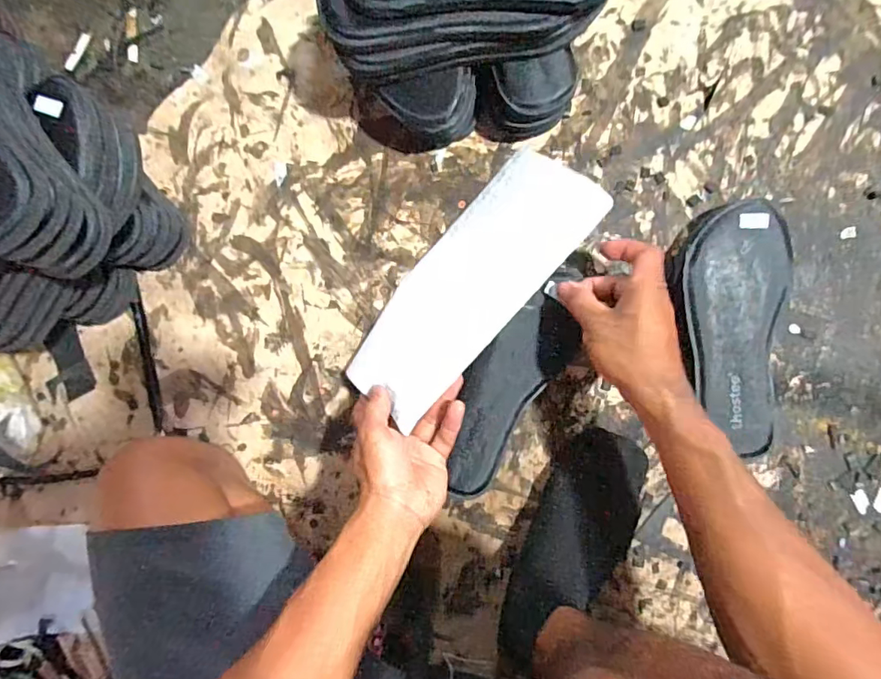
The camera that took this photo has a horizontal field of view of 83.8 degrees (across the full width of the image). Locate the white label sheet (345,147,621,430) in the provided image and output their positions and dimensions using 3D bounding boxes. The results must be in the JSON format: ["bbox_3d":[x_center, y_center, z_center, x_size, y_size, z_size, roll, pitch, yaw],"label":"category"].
[{"bbox_3d":[0.028,-0.056,0.477,0.120,0.010,0.281,41,91,28],"label":"white label sheet"}]

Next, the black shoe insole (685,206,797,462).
[{"bbox_3d":[0.280,-0.012,0.460,0.089,0.025,0.222,-2,91,4],"label":"black shoe insole"}]

